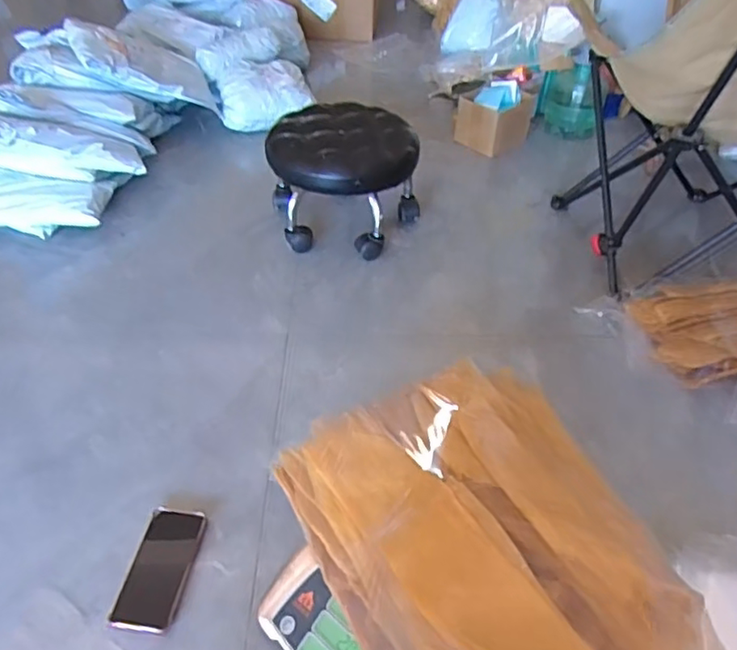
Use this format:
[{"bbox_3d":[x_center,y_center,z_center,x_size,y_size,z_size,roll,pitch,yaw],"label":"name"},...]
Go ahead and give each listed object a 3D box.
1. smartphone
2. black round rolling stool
[{"bbox_3d":[-0.272,0.316,0.793,0.078,0.008,0.160,7,44,5],"label":"smartphone"},{"bbox_3d":[-0.048,-0.315,1.324,0.320,0.217,0.306,1,43,-1],"label":"black round rolling stool"}]

